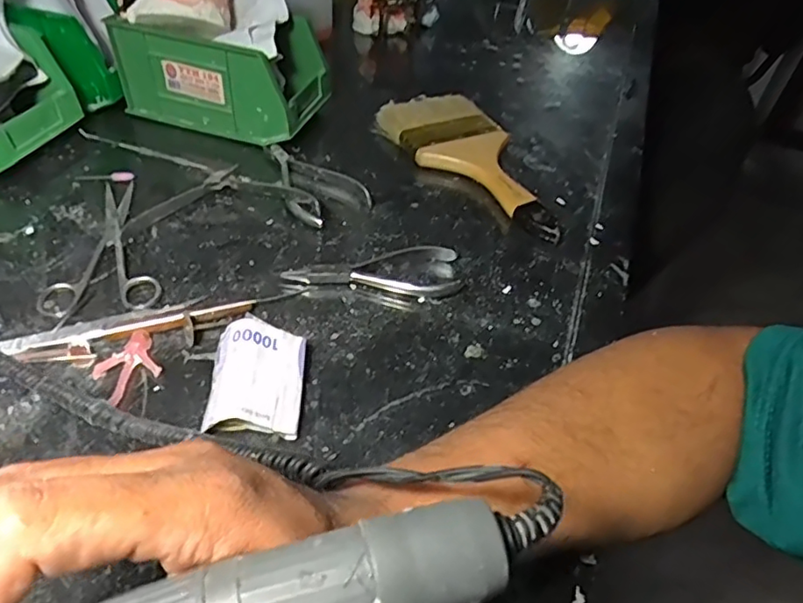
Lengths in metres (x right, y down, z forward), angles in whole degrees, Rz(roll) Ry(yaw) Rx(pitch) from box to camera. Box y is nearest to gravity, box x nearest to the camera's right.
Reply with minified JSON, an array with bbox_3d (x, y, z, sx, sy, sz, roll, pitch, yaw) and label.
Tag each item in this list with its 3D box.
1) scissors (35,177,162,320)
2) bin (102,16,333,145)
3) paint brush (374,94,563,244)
[{"bbox_3d":[-0.203,-0.042,0.407,0.071,0.005,0.135,-2,46,-9],"label":"scissors"},{"bbox_3d":[-0.162,-0.219,0.531,0.168,0.083,0.097,17,46,9],"label":"bin"},{"bbox_3d":[0.074,-0.129,0.515,0.093,0.022,0.224,-22,52,-26],"label":"paint brush"}]

